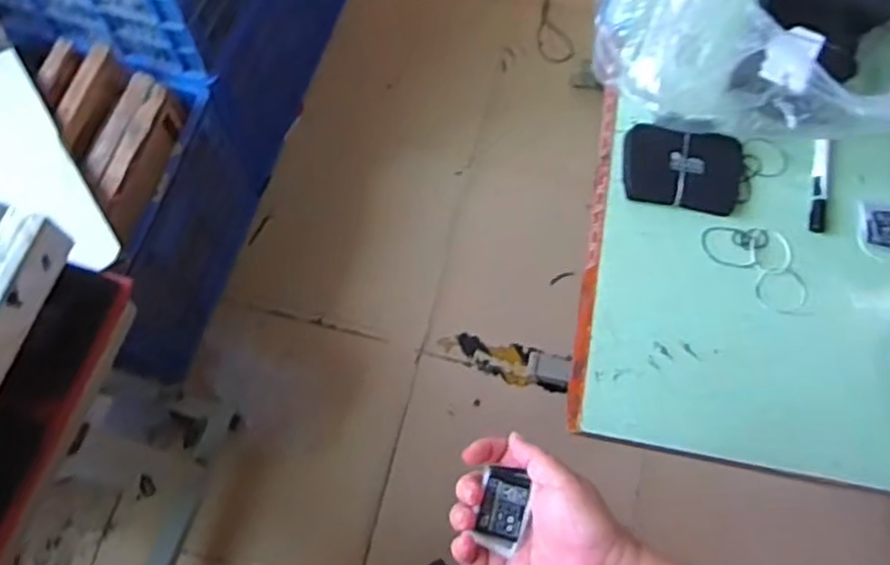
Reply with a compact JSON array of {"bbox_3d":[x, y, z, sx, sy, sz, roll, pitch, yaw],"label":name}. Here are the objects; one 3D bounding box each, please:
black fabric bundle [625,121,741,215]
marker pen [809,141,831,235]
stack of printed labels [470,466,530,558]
[{"bbox_3d":[0.277,-0.132,0.790,0.137,0.019,0.098,8,70,1],"label":"black fabric bundle"},{"bbox_3d":[0.436,-0.122,0.791,0.017,0.016,0.138,13,70,3],"label":"marker pen"},{"bbox_3d":[0.040,0.158,0.484,0.033,0.008,0.051,22,71,6],"label":"stack of printed labels"}]

